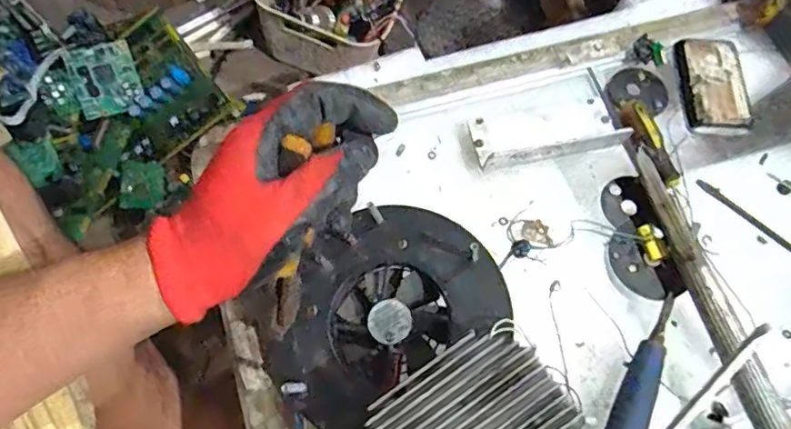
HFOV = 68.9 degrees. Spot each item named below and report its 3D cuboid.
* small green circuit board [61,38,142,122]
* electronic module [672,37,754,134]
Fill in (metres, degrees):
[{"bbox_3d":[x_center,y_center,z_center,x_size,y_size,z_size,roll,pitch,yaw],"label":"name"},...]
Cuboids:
[{"bbox_3d":[-0.398,-0.185,0.792,0.082,0.009,0.093,-17,111,-14],"label":"small green circuit board"},{"bbox_3d":[0.299,-0.121,0.542,0.057,0.017,0.093,2,67,-1],"label":"electronic module"}]

